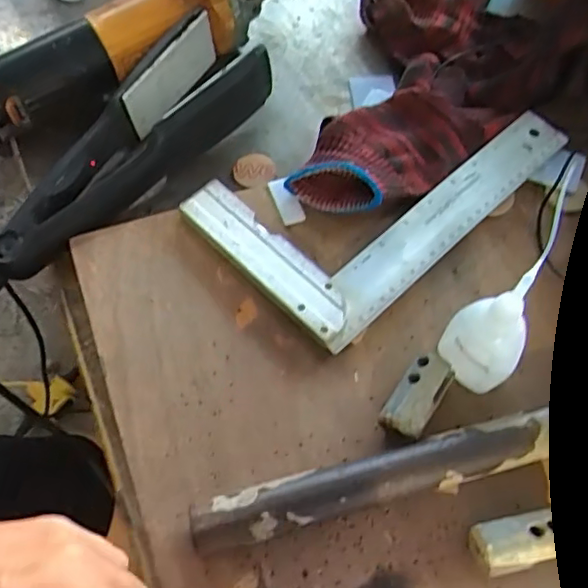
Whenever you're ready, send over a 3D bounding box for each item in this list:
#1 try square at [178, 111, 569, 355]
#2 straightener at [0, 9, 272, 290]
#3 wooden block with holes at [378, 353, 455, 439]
[{"bbox_3d":[0.066,-0.088,0.448,0.260,0.014,0.147,-40,68,-20],"label":"try square"},{"bbox_3d":[-0.134,-0.105,0.453,0.070,0.055,0.269,39,68,19],"label":"straightener"},{"bbox_3d":[0.072,0.062,0.361,0.024,0.025,0.050,32,66,16],"label":"wooden block with holes"}]

